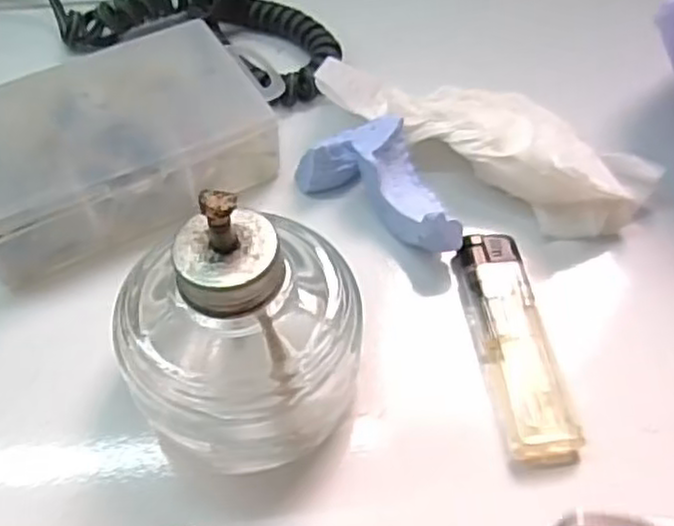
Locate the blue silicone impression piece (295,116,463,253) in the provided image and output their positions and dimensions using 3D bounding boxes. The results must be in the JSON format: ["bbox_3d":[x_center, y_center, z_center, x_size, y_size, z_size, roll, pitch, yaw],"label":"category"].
[{"bbox_3d":[0.023,-0.031,0.279,0.068,0.024,0.036,31,60,20],"label":"blue silicone impression piece"}]

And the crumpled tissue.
[{"bbox_3d":[0.059,-0.052,0.290,0.133,0.027,0.043,27,58,17],"label":"crumpled tissue"}]

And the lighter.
[{"bbox_3d":[0.061,0.028,0.247,0.023,0.011,0.084,-7,55,-6],"label":"lighter"}]

